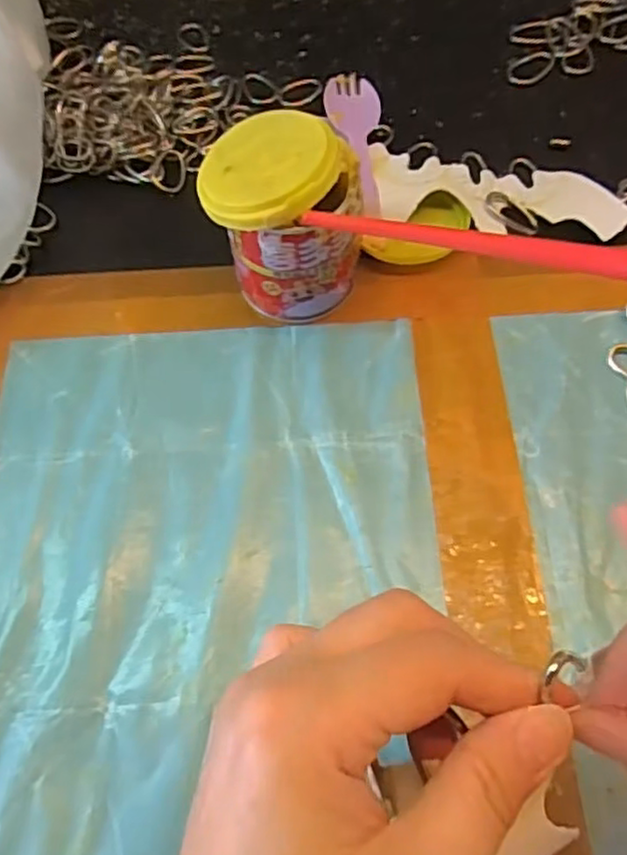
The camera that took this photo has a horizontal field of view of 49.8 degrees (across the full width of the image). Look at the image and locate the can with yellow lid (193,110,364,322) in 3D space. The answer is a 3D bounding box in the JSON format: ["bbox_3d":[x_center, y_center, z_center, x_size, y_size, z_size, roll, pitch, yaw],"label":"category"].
[{"bbox_3d":[-0.013,-0.098,0.326,0.069,0.086,0.057,-3,65,2],"label":"can with yellow lid"}]

